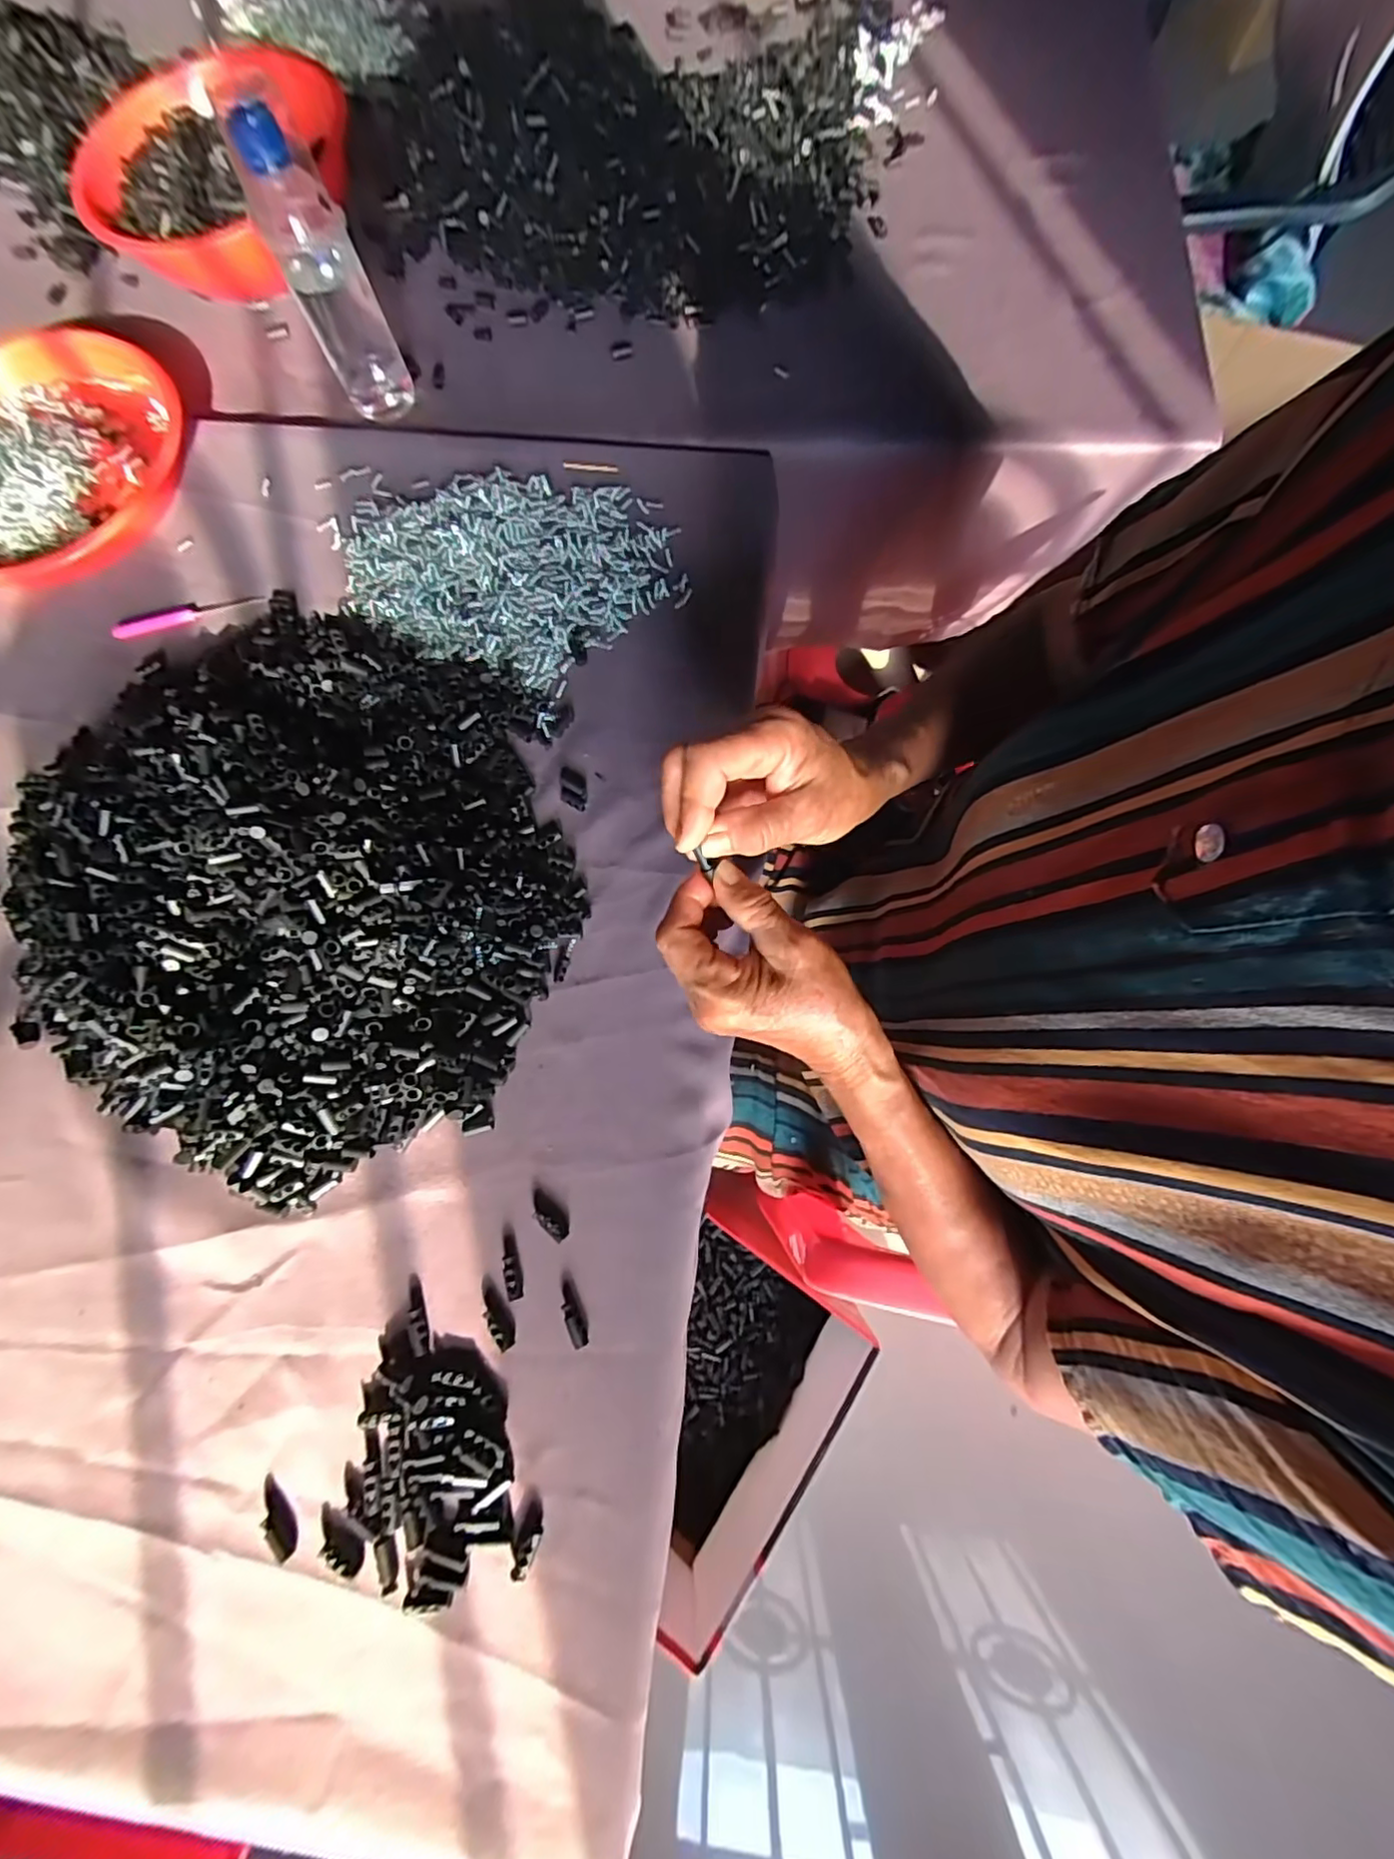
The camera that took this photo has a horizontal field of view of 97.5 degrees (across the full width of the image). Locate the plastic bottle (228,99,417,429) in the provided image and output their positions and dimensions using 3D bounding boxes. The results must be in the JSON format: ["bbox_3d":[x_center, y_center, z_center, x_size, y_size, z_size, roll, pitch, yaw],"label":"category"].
[{"bbox_3d":[-0.285,-0.503,0.461,0.057,0.160,0.063,-24,76,-4],"label":"plastic bottle"}]

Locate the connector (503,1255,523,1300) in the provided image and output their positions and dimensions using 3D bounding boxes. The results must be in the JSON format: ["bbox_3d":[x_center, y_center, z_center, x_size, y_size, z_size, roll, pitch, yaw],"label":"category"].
[{"bbox_3d":[-0.108,0.203,0.357,0.010,0.005,0.023,-12,75,-1],"label":"connector"}]

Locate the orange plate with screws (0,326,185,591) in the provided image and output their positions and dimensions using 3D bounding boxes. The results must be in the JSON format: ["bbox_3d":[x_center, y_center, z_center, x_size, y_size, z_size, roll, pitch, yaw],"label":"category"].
[{"bbox_3d":[-0.551,-0.382,0.498,0.241,0.040,0.236,0,75,2],"label":"orange plate with screws"}]

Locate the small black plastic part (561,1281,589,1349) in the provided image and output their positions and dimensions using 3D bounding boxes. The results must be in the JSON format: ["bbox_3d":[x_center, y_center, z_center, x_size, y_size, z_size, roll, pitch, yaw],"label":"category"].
[{"bbox_3d":[-0.072,0.223,0.352,0.009,0.005,0.034,-22,76,-4],"label":"small black plastic part"}]

